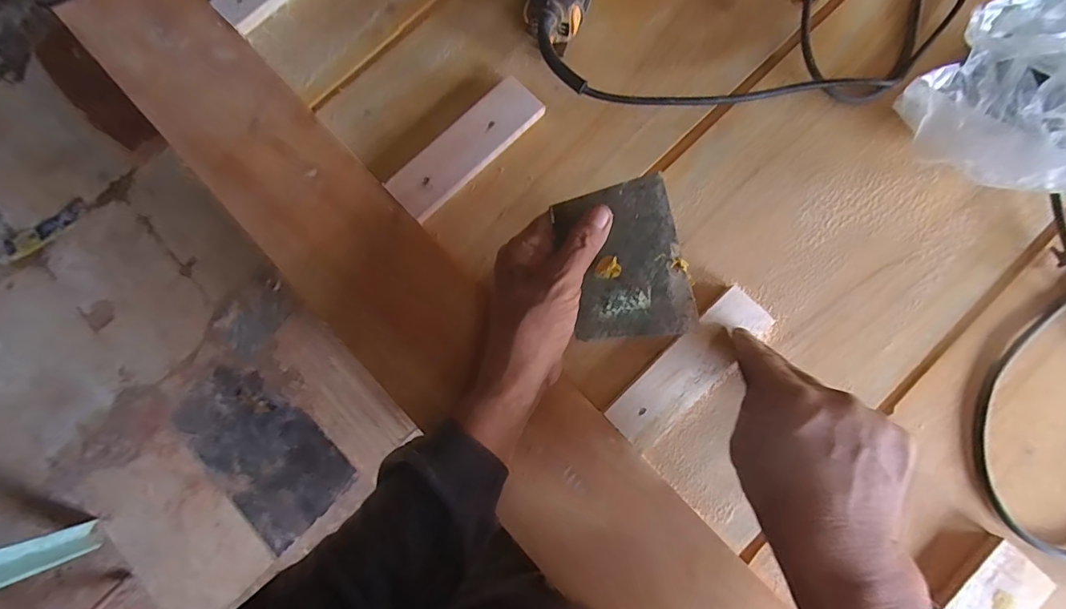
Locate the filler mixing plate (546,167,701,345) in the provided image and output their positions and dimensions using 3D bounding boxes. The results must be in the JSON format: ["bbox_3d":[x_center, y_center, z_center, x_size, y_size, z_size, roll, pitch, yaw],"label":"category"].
[{"bbox_3d":[0.067,-0.032,0.340,0.085,0.004,0.116,-10,81,-4],"label":"filler mixing plate"}]

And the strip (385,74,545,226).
[{"bbox_3d":[-0.060,-0.139,0.412,0.150,0.018,0.047,-44,81,-7],"label":"strip"}]

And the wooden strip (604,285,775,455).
[{"bbox_3d":[0.125,0.050,0.369,0.148,0.006,0.043,-44,81,-4],"label":"wooden strip"}]

